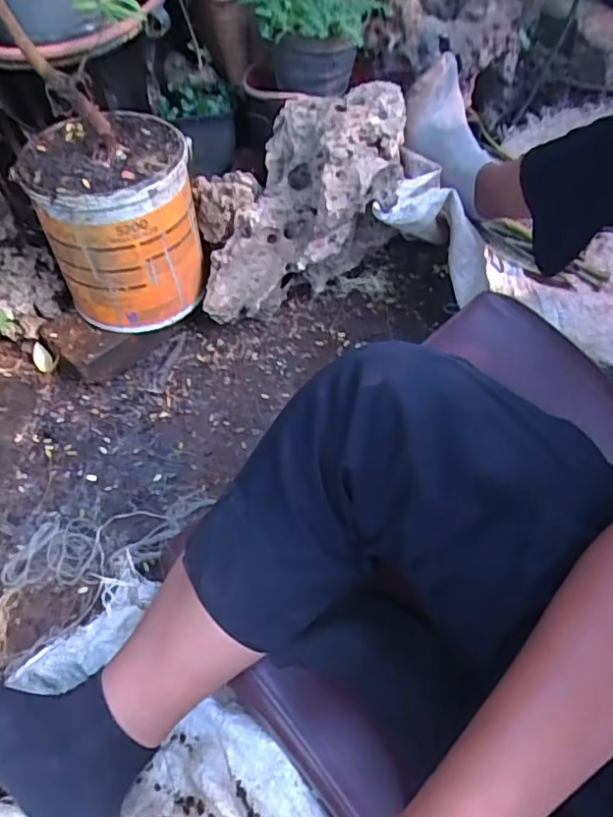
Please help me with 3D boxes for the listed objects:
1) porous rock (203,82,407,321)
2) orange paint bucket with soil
[{"bbox_3d":[0.012,-0.244,0.742,0.178,0.190,0.287,20,61,16],"label":"porous rock"},{"bbox_3d":[-0.217,-0.225,0.723,0.170,0.177,0.185,-10,57,-3],"label":"orange paint bucket with soil"}]

